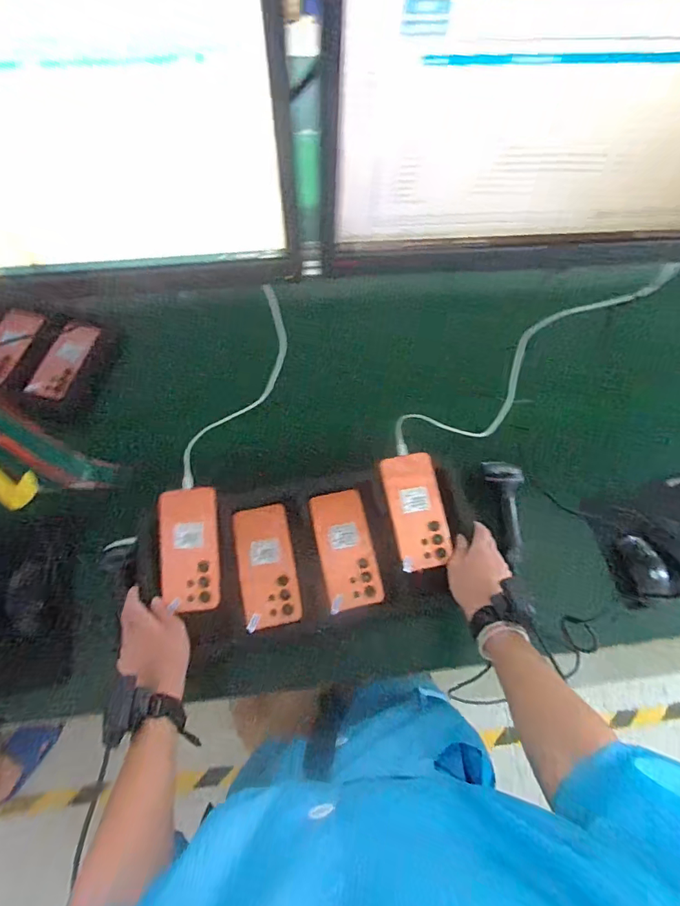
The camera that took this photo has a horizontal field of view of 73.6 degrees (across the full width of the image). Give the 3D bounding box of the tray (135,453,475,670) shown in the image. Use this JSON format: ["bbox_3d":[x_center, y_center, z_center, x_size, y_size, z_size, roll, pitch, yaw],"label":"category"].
[{"bbox_3d":[-0.050,0.149,0.646,0.444,0.039,0.226,-8,67,-6],"label":"tray"}]

